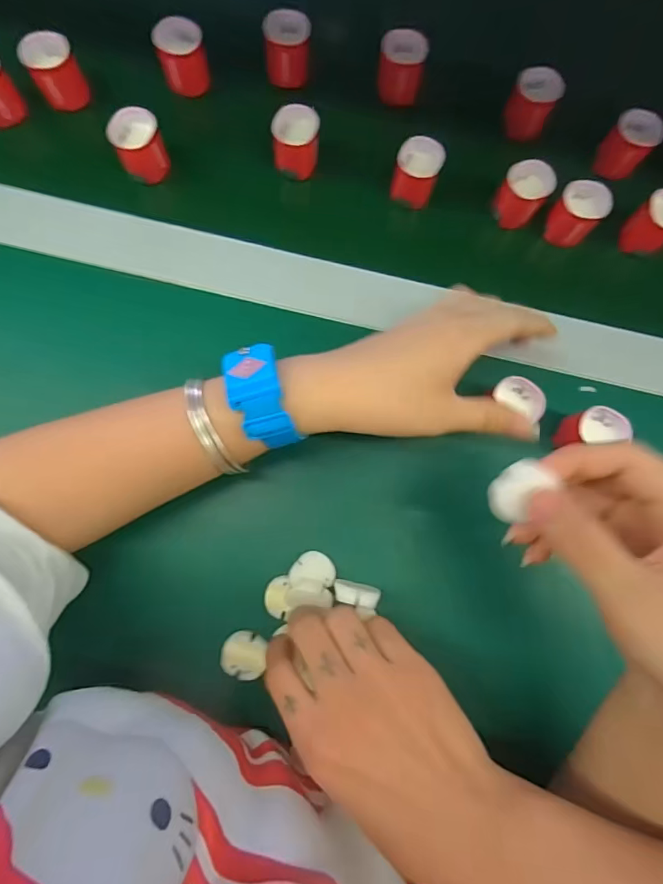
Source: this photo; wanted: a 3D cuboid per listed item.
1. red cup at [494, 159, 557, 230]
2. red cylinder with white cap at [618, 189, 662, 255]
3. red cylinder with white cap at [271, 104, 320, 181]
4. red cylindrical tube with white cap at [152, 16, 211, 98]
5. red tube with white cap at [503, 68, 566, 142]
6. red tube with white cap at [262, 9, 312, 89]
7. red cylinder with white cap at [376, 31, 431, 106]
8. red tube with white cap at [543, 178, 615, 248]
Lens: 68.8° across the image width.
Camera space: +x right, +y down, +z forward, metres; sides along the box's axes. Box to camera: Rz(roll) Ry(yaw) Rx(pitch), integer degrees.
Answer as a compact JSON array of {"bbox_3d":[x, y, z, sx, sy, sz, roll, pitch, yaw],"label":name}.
[{"bbox_3d":[0.134,-0.175,0.341,0.031,0.031,0.030,0,84,-3],"label":"red cup"},{"bbox_3d":[0.229,-0.154,0.343,0.031,0.037,0.027,43,83,2],"label":"red cylinder with white cap"},{"bbox_3d":[-0.025,-0.209,0.339,0.031,0.032,0.031,3,84,-3],"label":"red cylinder with white cap"},{"bbox_3d":[-0.106,-0.276,0.348,0.032,0.036,0.027,-17,85,-5],"label":"red cylindrical tube with white cap"},{"bbox_3d":[0.143,-0.240,0.345,0.031,0.033,0.026,20,83,-1],"label":"red tube with white cap"},{"bbox_3d":[-0.031,-0.283,0.349,0.031,0.032,0.030,-3,84,-3],"label":"red tube with white cap"},{"bbox_3d":[0.051,-0.275,0.355,0.032,0.030,0.036,8,83,-2],"label":"red cylinder with white cap"},{"bbox_3d":[0.172,-0.160,0.340,0.030,0.031,0.032,-45,88,-7],"label":"red tube with white cap"}]

